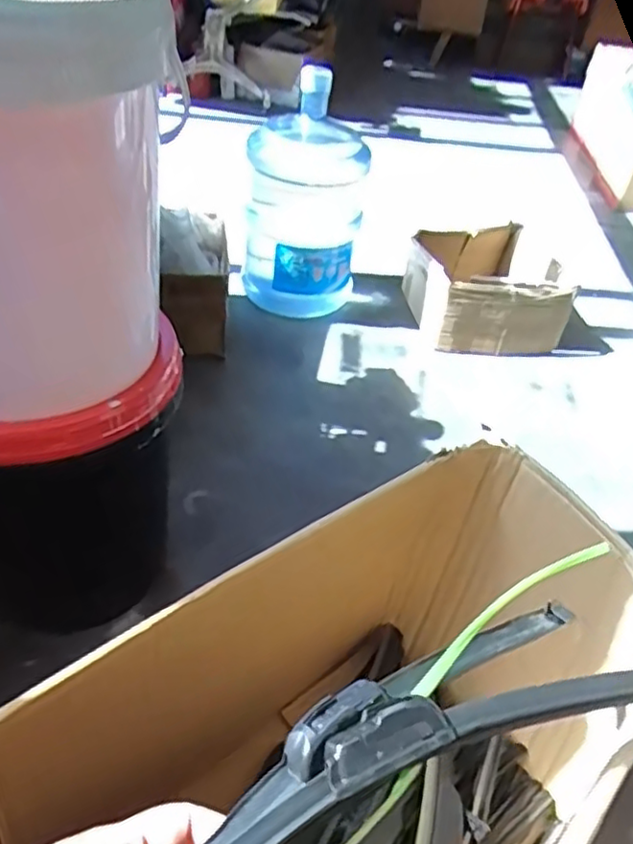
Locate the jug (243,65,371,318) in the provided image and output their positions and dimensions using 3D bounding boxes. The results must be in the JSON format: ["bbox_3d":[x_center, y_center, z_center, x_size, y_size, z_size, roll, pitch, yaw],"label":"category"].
[{"bbox_3d":[-0.028,-0.477,1.421,0.246,0.434,0.223,3,40,-6],"label":"jug"}]

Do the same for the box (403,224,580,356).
[{"bbox_3d":[0.381,-0.307,1.516,0.310,0.154,0.345,3,40,-6],"label":"box"}]

